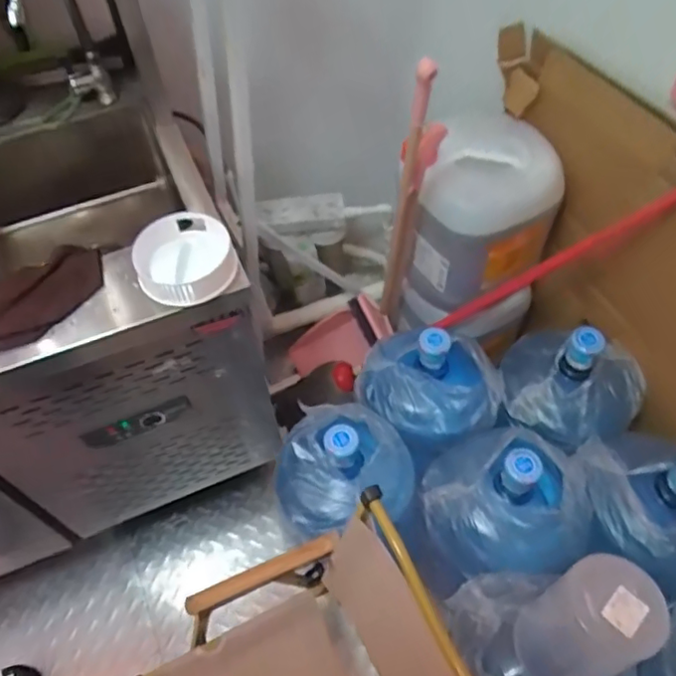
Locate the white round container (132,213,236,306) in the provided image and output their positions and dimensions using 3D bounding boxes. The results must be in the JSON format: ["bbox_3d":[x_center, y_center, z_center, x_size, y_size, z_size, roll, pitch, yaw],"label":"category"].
[{"bbox_3d":[-0.203,-0.106,0.784,0.123,0.046,0.126,-1,56,1],"label":"white round container"}]

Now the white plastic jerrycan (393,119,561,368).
[{"bbox_3d":[0.273,-0.198,1.243,0.254,0.449,0.219,-5,56,-2],"label":"white plastic jerrycan"}]

